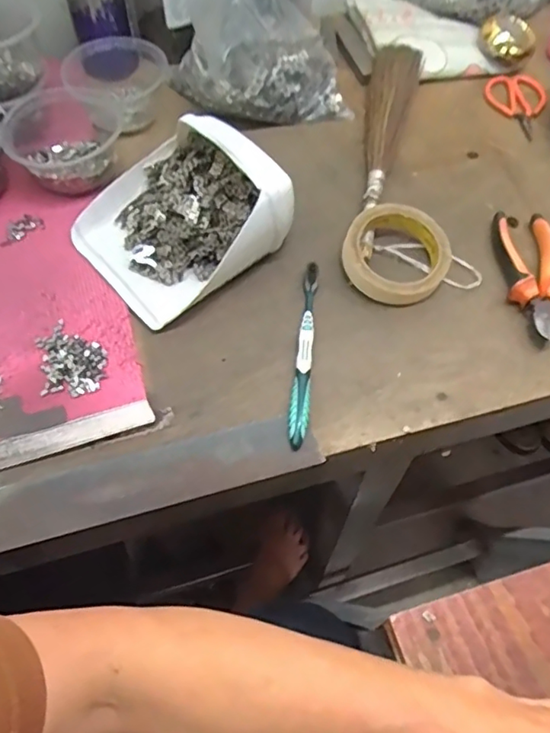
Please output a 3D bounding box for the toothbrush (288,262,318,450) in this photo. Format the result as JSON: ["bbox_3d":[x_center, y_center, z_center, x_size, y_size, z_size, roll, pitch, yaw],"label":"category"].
[{"bbox_3d":[0.026,-0.016,0.493,0.016,0.014,0.180,5,58,3],"label":"toothbrush"}]

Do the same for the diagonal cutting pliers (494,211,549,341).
[{"bbox_3d":[0.241,-0.095,0.541,0.050,0.025,0.166,3,58,2],"label":"diagonal cutting pliers"}]

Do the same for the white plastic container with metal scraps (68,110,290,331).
[{"bbox_3d":[-0.089,-0.141,0.530,0.171,0.082,0.151,-35,64,-20],"label":"white plastic container with metal scraps"}]

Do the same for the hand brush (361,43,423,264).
[{"bbox_3d":[0.113,-0.248,0.619,0.050,0.028,0.317,13,59,8],"label":"hand brush"}]

